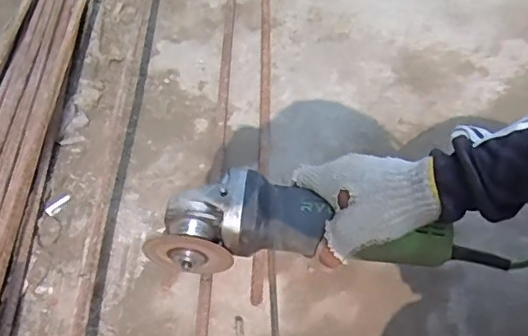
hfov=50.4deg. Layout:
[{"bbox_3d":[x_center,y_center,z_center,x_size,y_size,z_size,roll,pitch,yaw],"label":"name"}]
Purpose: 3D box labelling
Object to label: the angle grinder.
[{"bbox_3d":[0.060,0.068,0.544,0.327,0.081,0.081,7,56,-5],"label":"angle grinder"}]

